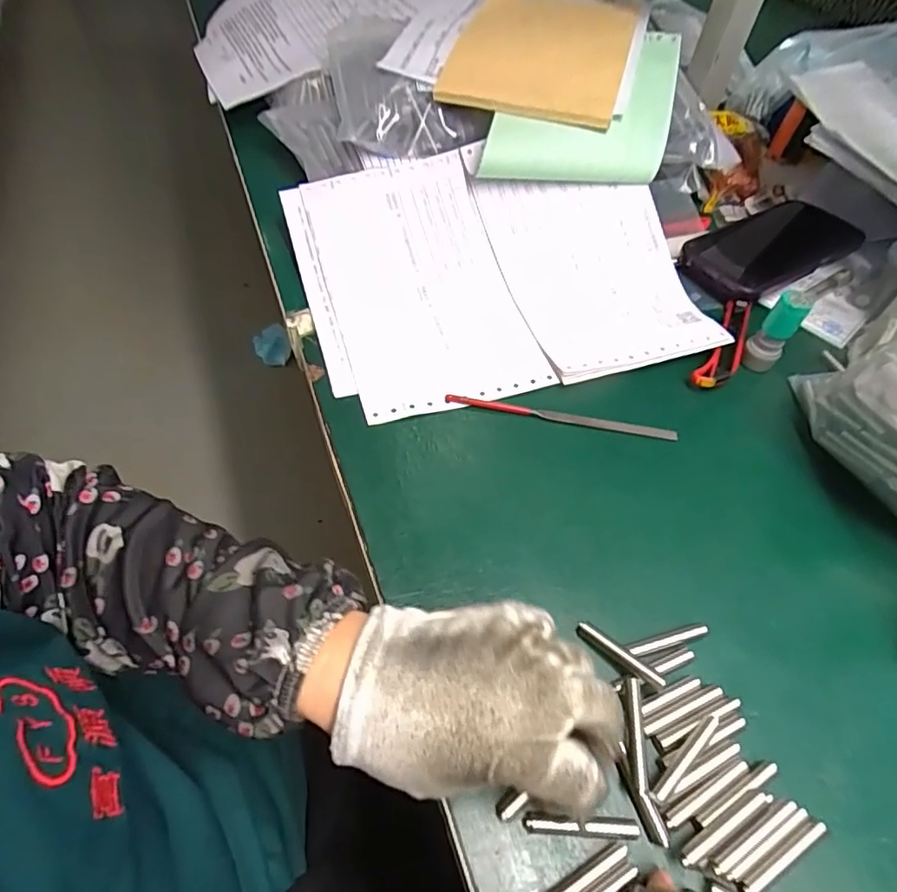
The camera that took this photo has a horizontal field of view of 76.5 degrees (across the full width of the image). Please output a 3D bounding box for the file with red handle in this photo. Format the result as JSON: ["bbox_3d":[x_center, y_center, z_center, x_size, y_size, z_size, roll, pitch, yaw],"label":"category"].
[{"bbox_3d":[0.076,-0.020,0.385,0.155,0.004,0.010,10,55,2],"label":"file with red handle"}]

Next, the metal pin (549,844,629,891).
[{"bbox_3d":[0.054,0.180,0.233,0.049,0.007,0.008,-23,60,-19],"label":"metal pin"}]

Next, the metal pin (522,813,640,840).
[{"bbox_3d":[0.058,0.165,0.247,0.049,0.007,0.007,4,55,-2],"label":"metal pin"}]

